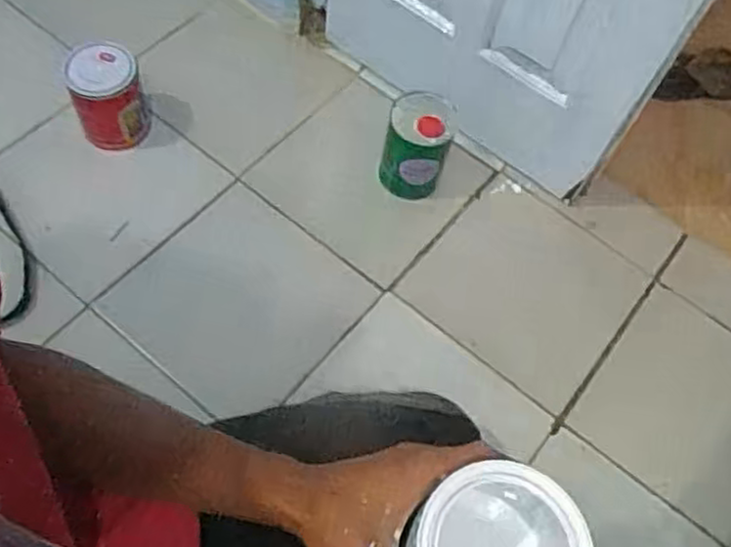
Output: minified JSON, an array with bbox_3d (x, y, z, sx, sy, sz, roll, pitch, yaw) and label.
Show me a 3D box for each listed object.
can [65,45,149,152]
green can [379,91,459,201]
[{"bbox_3d":[-0.390,-0.261,1.071,0.105,0.148,0.105,3,62,-5],"label":"can"},{"bbox_3d":[0.079,-0.189,1.076,0.095,0.143,0.115,15,62,2],"label":"green can"}]

